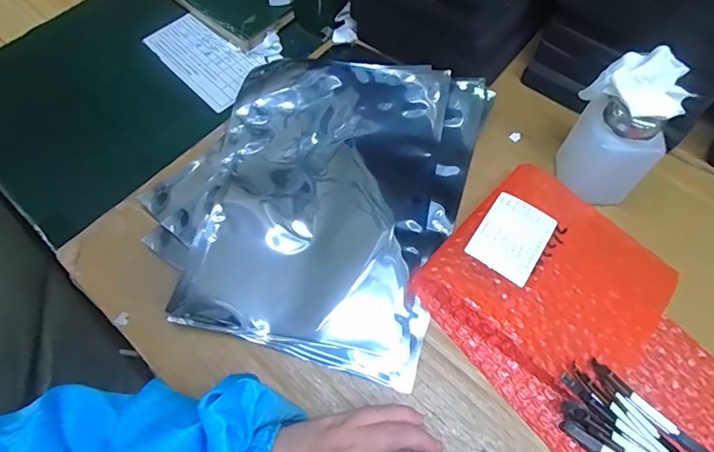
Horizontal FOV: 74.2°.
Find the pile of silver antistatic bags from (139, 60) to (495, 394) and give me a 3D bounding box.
[{"bbox_3d":[-0.032,-0.034,0.421,0.243,0.031,0.283,16,65,10],"label":"pile of silver antistatic bags"}]

